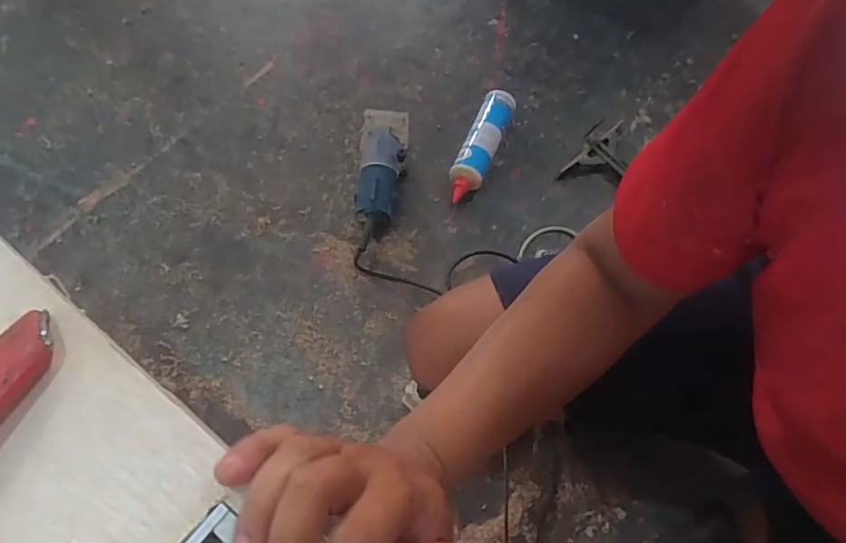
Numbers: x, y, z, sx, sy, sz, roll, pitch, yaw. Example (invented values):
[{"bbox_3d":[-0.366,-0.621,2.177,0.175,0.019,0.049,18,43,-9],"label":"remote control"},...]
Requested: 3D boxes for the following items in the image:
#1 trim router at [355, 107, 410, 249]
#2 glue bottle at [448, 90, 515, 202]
[{"bbox_3d":[-0.075,-0.158,0.932,0.085,0.085,0.272,4,64,-1],"label":"trim router"},{"bbox_3d":[0.114,-0.245,0.997,0.063,0.075,0.262,23,65,8],"label":"glue bottle"}]

